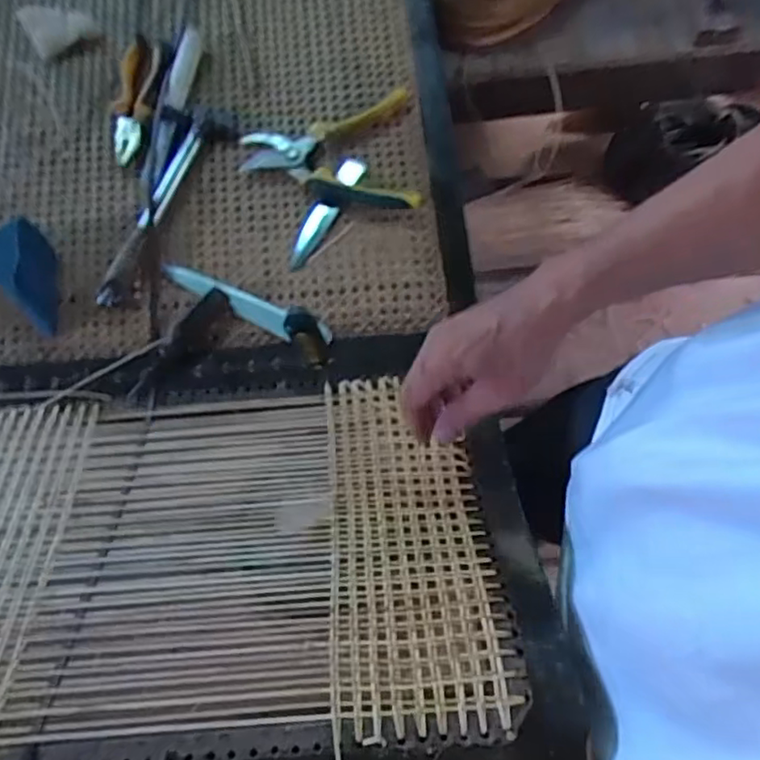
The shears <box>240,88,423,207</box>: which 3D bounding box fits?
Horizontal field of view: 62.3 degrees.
[{"bbox_3d":[-0.053,-0.232,0.650,0.174,0.018,0.143,-7,67,-1],"label":"shears"}]

